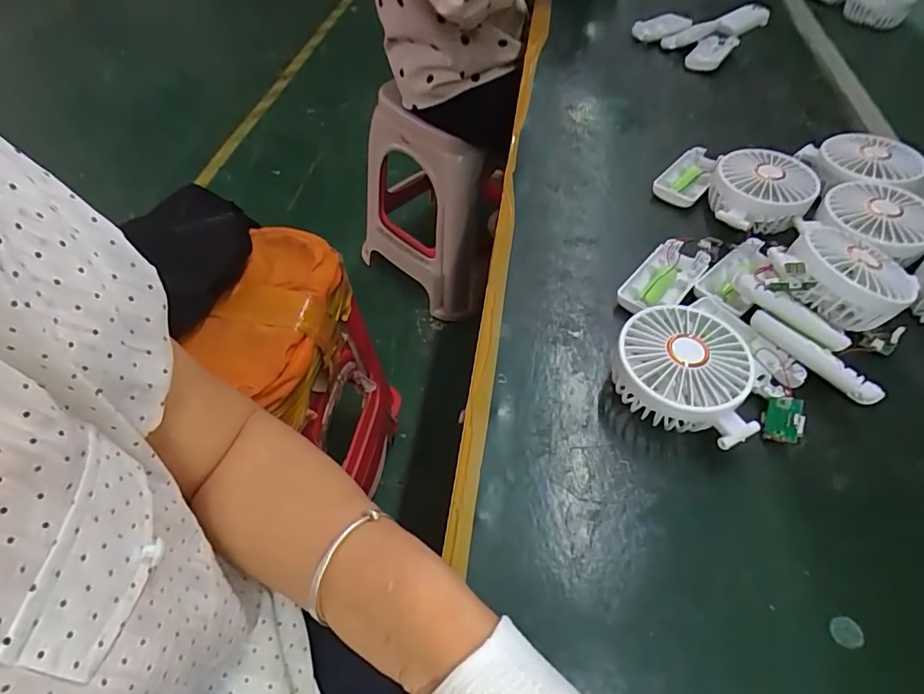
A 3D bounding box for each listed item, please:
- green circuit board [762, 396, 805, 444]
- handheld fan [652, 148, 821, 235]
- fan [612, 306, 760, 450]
[{"bbox_3d":[0.220,0.050,0.344,0.024,0.008,0.032,7,68,31],"label":"green circuit board"},{"bbox_3d":[0.266,-0.158,0.489,0.098,0.044,0.131,-38,60,-25],"label":"handheld fan"},{"bbox_3d":[0.157,0.020,0.355,0.099,0.048,0.088,24,57,19],"label":"fan"}]

